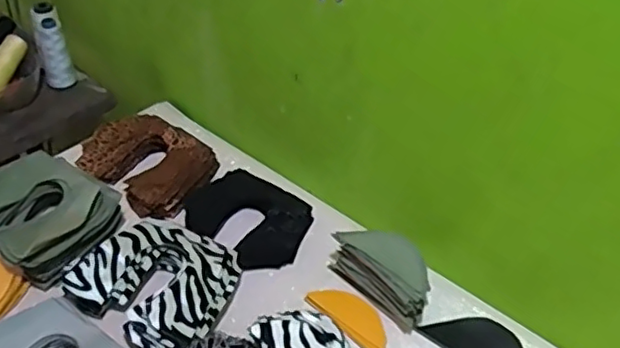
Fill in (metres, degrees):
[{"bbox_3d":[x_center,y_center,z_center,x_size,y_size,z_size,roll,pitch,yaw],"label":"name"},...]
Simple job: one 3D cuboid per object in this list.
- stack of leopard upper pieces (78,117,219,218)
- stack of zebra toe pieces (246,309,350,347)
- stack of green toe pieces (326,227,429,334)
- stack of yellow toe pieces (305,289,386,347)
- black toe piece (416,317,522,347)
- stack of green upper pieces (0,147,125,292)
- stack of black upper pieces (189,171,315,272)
[{"bbox_3d":[-0.225,-0.016,0.869,0.173,0.048,0.138,26,45,22],"label":"stack of leopard upper pieces"},{"bbox_3d":[-0.003,0.185,0.656,0.119,0.034,0.072,27,45,23],"label":"stack of zebra toe pieces"},{"bbox_3d":[0.084,0.111,0.722,0.048,0.077,0.129,-26,50,-32],"label":"stack of green toe pieces"},{"bbox_3d":[0.049,0.163,0.706,0.054,0.012,0.106,-27,50,-32],"label":"stack of yellow toe pieces"},{"bbox_3d":[0.198,0.193,0.693,0.132,0.004,0.069,28,48,28],"label":"black toe piece"},{"bbox_3d":[-0.327,0.050,0.760,0.162,0.075,0.151,31,47,26],"label":"stack of green upper pieces"},{"bbox_3d":[-0.080,0.055,0.812,0.130,0.048,0.168,-29,51,-33],"label":"stack of black upper pieces"}]

